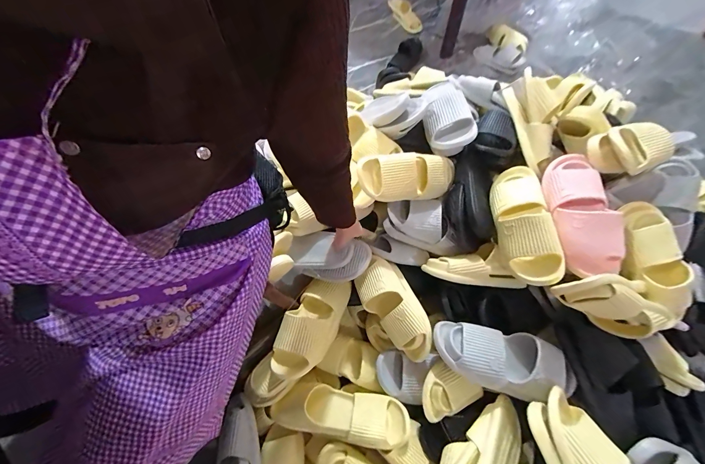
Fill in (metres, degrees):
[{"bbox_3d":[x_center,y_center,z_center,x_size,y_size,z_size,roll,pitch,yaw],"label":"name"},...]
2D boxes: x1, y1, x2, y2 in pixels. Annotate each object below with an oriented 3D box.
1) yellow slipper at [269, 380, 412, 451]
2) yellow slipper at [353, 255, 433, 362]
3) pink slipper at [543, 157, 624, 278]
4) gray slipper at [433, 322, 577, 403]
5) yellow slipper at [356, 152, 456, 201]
[{"bbox_3d":[-0.031,0.410,0.679,0.304,0.087,0.106,10,61,5],"label":"yellow slipper"},{"bbox_3d":[0.098,0.176,0.696,0.118,0.078,0.239,-23,64,-13],"label":"yellow slipper"},{"bbox_3d":[0.477,-0.043,0.631,0.108,0.085,0.283,-12,56,23],"label":"pink slipper"},{"bbox_3d":[0.312,0.263,0.616,0.281,0.065,0.123,11,62,6],"label":"gray slipper"},{"bbox_3d":[0.139,-0.136,0.694,0.258,0.090,0.086,-4,60,-19],"label":"yellow slipper"}]

